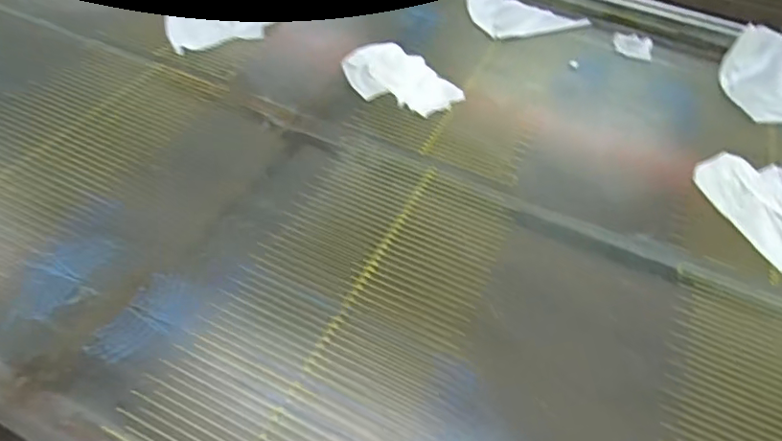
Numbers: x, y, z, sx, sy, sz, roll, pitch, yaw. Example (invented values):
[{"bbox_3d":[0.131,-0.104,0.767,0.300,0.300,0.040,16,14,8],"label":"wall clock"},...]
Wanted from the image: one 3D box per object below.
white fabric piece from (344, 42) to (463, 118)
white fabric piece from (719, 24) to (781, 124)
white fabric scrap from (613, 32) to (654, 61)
[{"bbox_3d":[0.010,-0.238,0.919,0.201,0.029,0.117,37,56,26],"label":"white fabric piece"},{"bbox_3d":[0.670,-0.256,0.964,0.186,0.039,0.236,-11,50,-13],"label":"white fabric piece"},{"bbox_3d":[0.462,-0.334,1.045,0.069,0.005,0.087,15,49,9],"label":"white fabric scrap"}]

